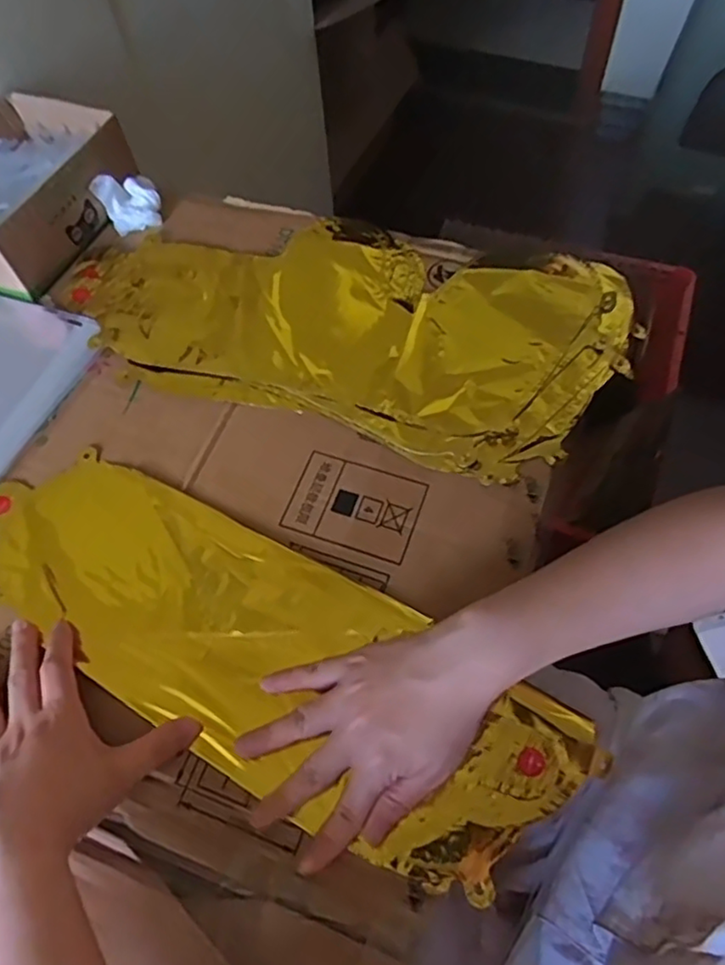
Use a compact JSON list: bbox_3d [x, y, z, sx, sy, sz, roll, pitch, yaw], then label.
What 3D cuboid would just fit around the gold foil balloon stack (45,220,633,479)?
[{"bbox_3d":[-0.018,-0.142,0.544,0.456,0.018,0.221,16,62,11],"label":"gold foil balloon stack"}]

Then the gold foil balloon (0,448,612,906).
[{"bbox_3d":[-0.073,0.103,0.421,0.421,0.013,0.134,26,65,15],"label":"gold foil balloon"}]

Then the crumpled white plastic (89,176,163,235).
[{"bbox_3d":[-0.214,-0.261,0.602,0.052,0.034,0.041,-29,63,-13],"label":"crumpled white plastic"}]

